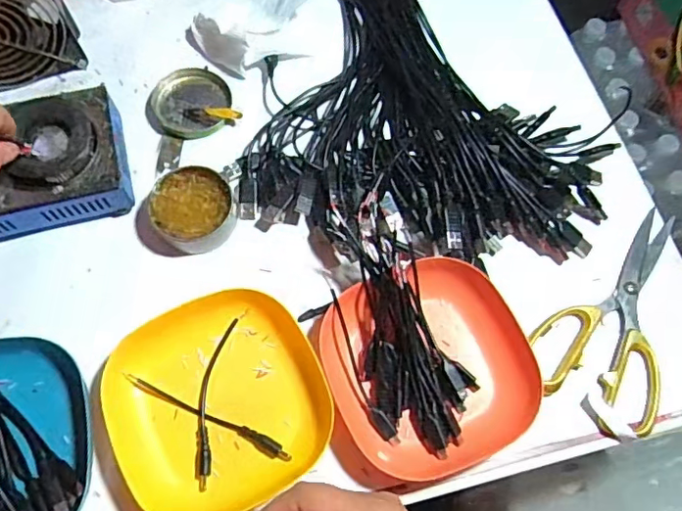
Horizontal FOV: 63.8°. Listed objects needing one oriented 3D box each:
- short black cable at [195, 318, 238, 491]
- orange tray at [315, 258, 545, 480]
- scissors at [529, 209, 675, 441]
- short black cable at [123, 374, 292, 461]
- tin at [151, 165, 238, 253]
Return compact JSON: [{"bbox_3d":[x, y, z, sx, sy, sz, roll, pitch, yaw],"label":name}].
[{"bbox_3d":[-0.092,0.101,0.386,0.018,0.006,0.116,8,71,1],"label":"short black cable"},{"bbox_3d":[0.063,0.077,0.390,0.134,0.028,0.138,-23,73,-10],"label":"orange tray"},{"bbox_3d":[0.225,0.049,0.420,0.098,0.019,0.178,41,74,12],"label":"scissors"},{"bbox_3d":[-0.092,0.111,0.381,0.126,0.008,0.010,26,72,7],"label":"short black cable"},{"bbox_3d":[-0.115,-0.037,0.431,0.059,0.028,0.069,-21,73,-9],"label":"tin"}]

